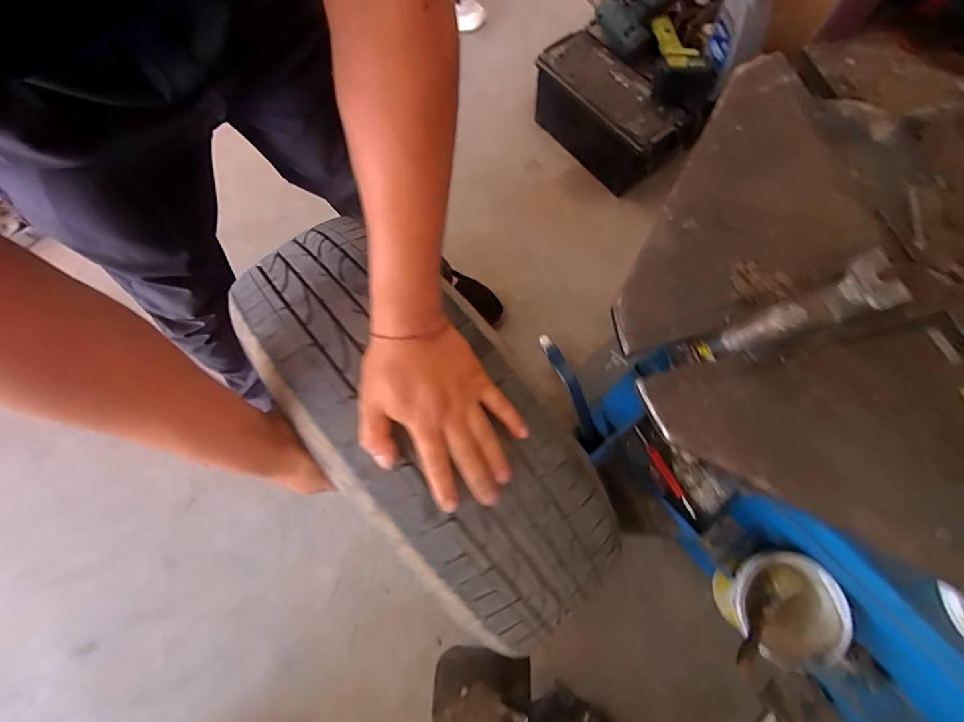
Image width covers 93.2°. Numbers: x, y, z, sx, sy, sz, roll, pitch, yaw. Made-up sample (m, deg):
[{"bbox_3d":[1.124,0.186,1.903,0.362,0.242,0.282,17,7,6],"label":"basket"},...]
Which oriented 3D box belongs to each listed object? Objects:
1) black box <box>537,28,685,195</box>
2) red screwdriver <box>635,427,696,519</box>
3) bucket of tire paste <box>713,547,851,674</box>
[{"bbox_3d":[0.338,-0.661,1.256,0.167,0.195,0.440,-34,73,-9],"label":"black box"},{"bbox_3d":[0.235,0.141,0.587,0.013,0.008,0.126,-27,72,-7],"label":"red screwdriver"},{"bbox_3d":[0.385,0.315,0.590,0.123,0.090,0.124,-1,71,2],"label":"bucket of tire paste"}]

